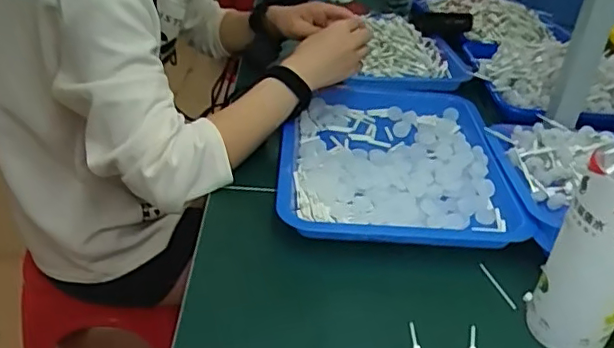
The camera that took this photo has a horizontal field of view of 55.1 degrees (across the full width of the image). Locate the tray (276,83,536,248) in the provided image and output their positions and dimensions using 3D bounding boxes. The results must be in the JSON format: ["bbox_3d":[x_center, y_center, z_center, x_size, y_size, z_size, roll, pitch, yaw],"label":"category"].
[{"bbox_3d":[0.103,-0.028,0.722,0.267,0.033,0.348,4,34,-2],"label":"tray"}]

